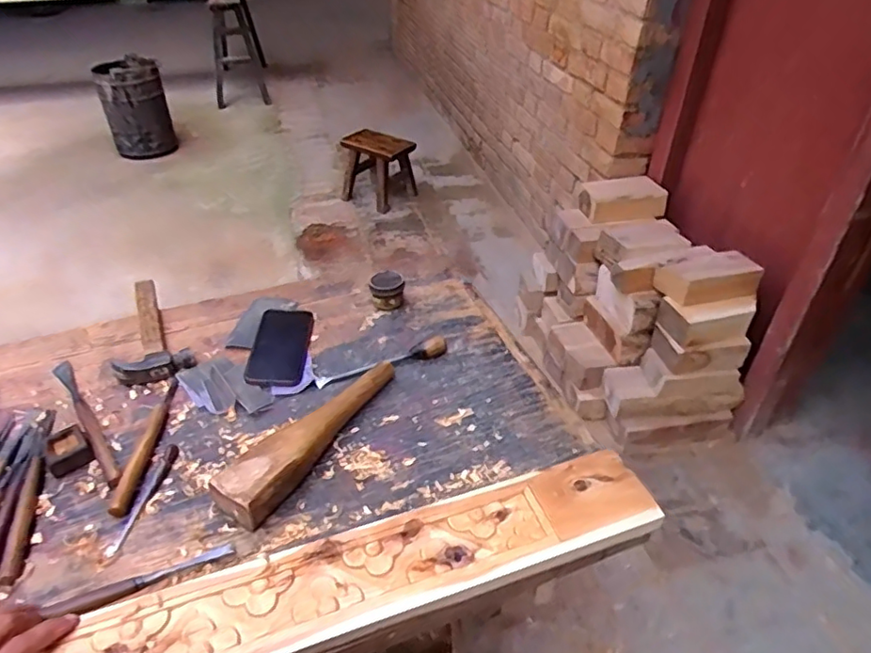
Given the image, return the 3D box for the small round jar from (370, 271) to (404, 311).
[{"bbox_3d":[-0.078,-0.057,0.955,0.056,0.052,0.050,-4,38,-2],"label":"small round jar"}]

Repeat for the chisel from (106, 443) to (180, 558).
[{"bbox_3d":[-0.328,0.192,0.675,0.023,0.009,0.144,2,38,5],"label":"chisel"}]

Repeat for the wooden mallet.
[{"bbox_3d":[-0.143,0.125,0.725,0.065,0.050,0.280,22,44,28],"label":"wooden mallet"}]

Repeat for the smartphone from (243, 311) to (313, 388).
[{"bbox_3d":[-0.230,0.027,0.884,0.082,0.014,0.171,-3,38,-1],"label":"smartphone"}]

